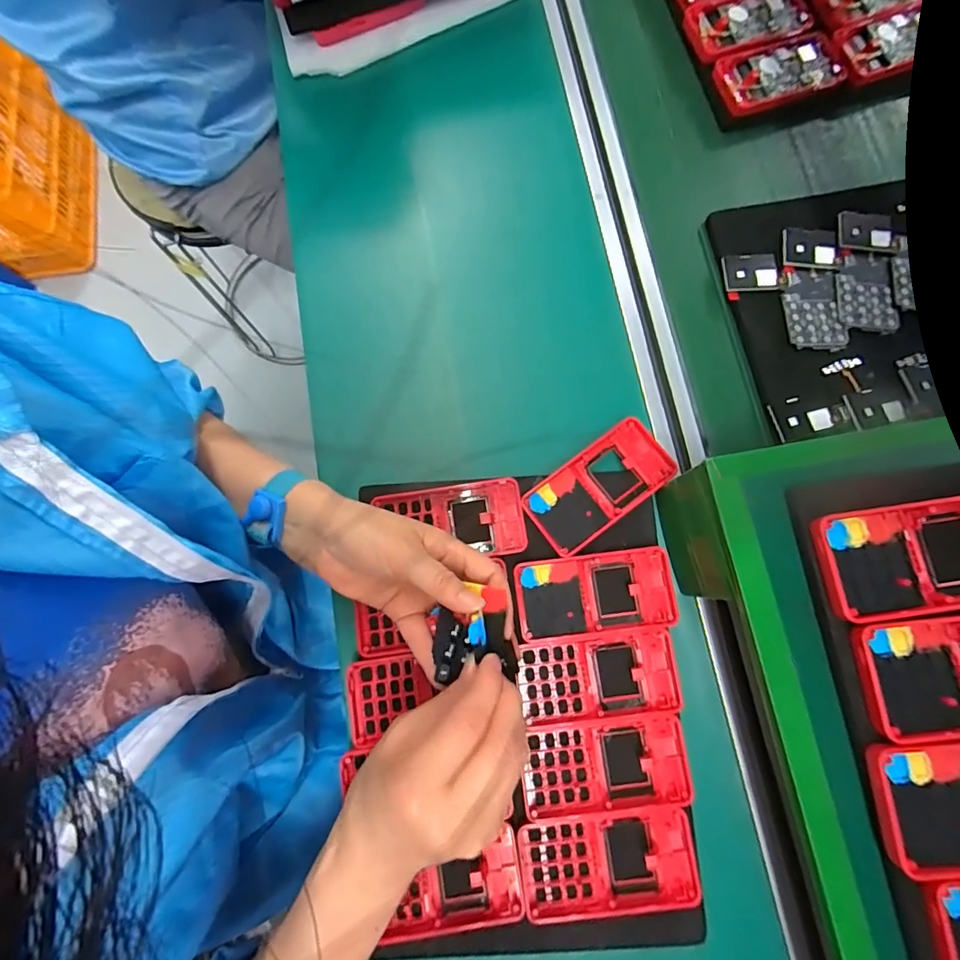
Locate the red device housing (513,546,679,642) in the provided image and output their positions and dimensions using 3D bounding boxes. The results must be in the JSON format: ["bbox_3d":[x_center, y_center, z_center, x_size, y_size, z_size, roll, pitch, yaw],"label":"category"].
[{"bbox_3d":[0.092,0.091,0.379,0.124,0.018,0.061,-7,78,-1],"label":"red device housing"}]

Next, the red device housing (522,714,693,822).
[{"bbox_3d":[0.093,0.212,0.353,0.120,0.012,0.060,-7,78,-1],"label":"red device housing"}]

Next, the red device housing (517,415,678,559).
[{"bbox_3d":[0.100,0.004,0.392,0.125,0.006,0.062,-36,80,-7],"label":"red device housing"}]

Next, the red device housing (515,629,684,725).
[{"bbox_3d":[0.091,0.151,0.365,0.119,0.013,0.059,-6,78,-1],"label":"red device housing"}]

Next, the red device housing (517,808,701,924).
[{"bbox_3d":[0.092,0.274,0.345,0.124,0.022,0.061,-7,78,-1],"label":"red device housing"}]

